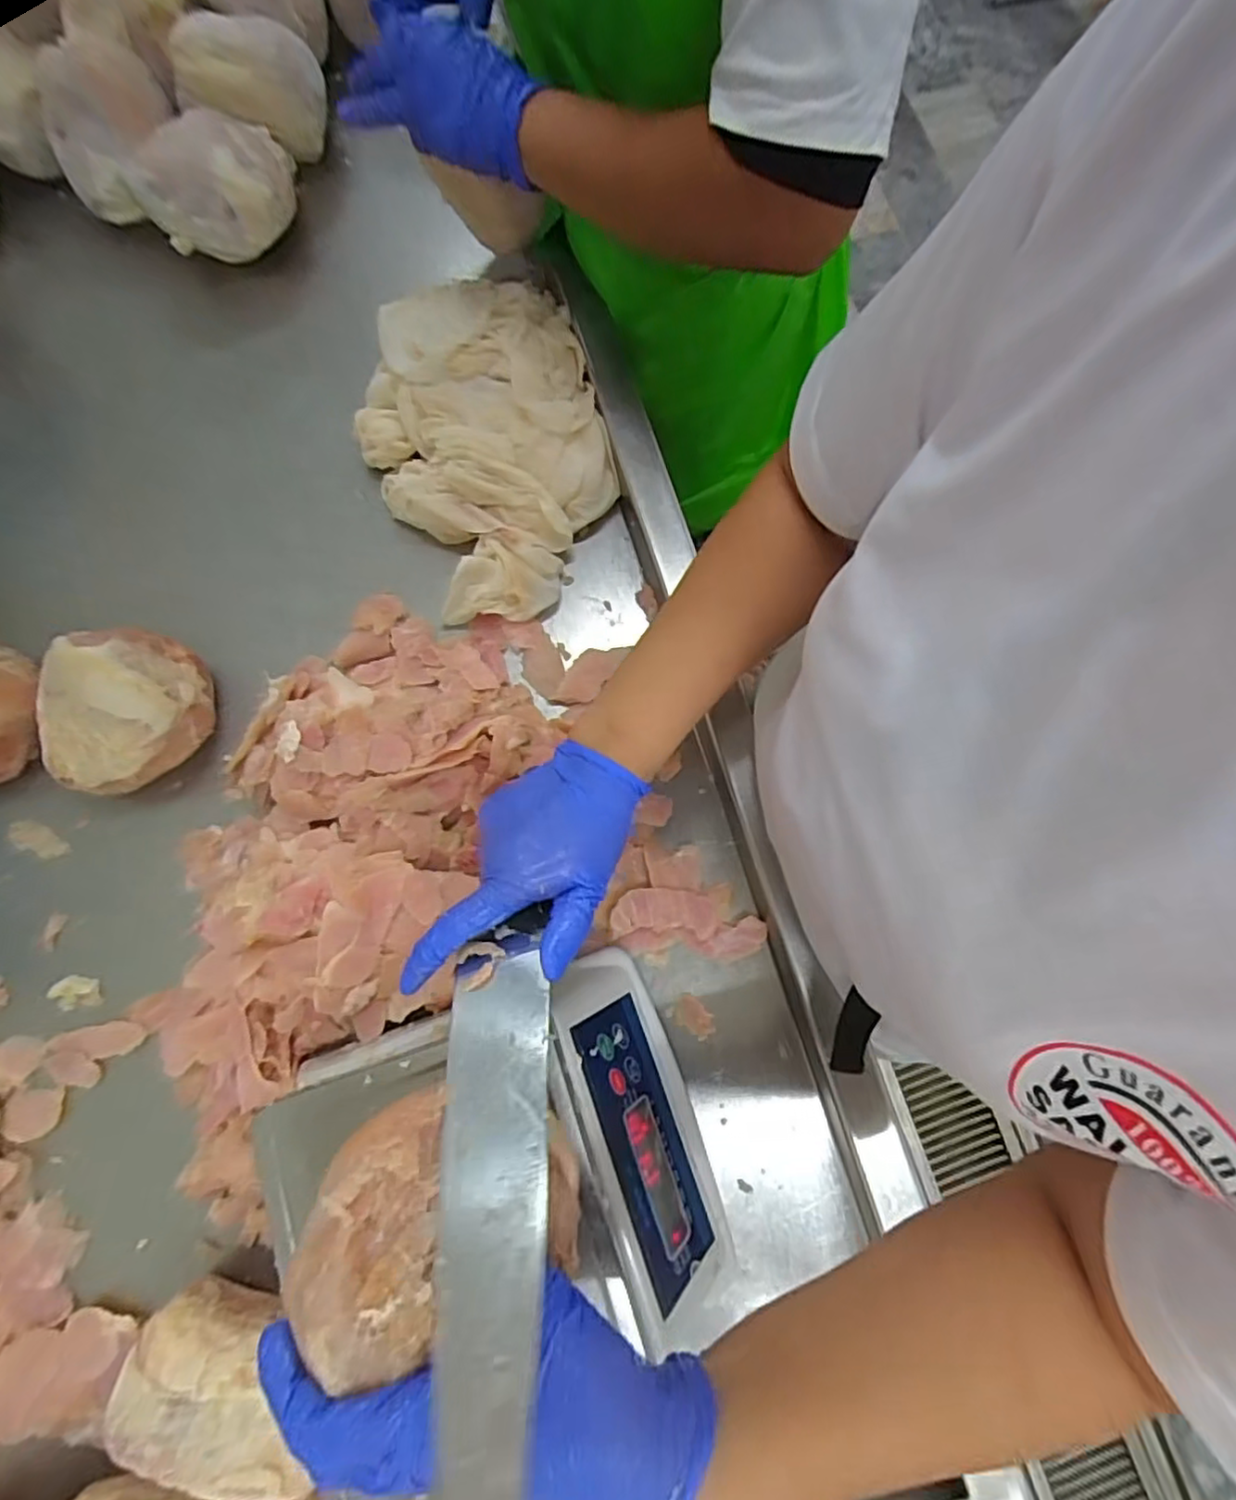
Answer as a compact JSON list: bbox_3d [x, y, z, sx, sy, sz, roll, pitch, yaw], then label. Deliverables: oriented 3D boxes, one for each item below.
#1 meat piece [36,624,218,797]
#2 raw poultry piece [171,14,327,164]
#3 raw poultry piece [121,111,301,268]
[{"bbox_3d":[-0.400,-0.028,0.534,0.121,0.084,0.114,0,76,-1],"label":"meat piece"},{"bbox_3d":[-0.384,-0.694,0.685,0.144,0.081,0.063,2,76,0],"label":"raw poultry piece"},{"bbox_3d":[-0.399,-0.560,0.661,0.149,0.095,0.081,-28,78,-7],"label":"raw poultry piece"}]

